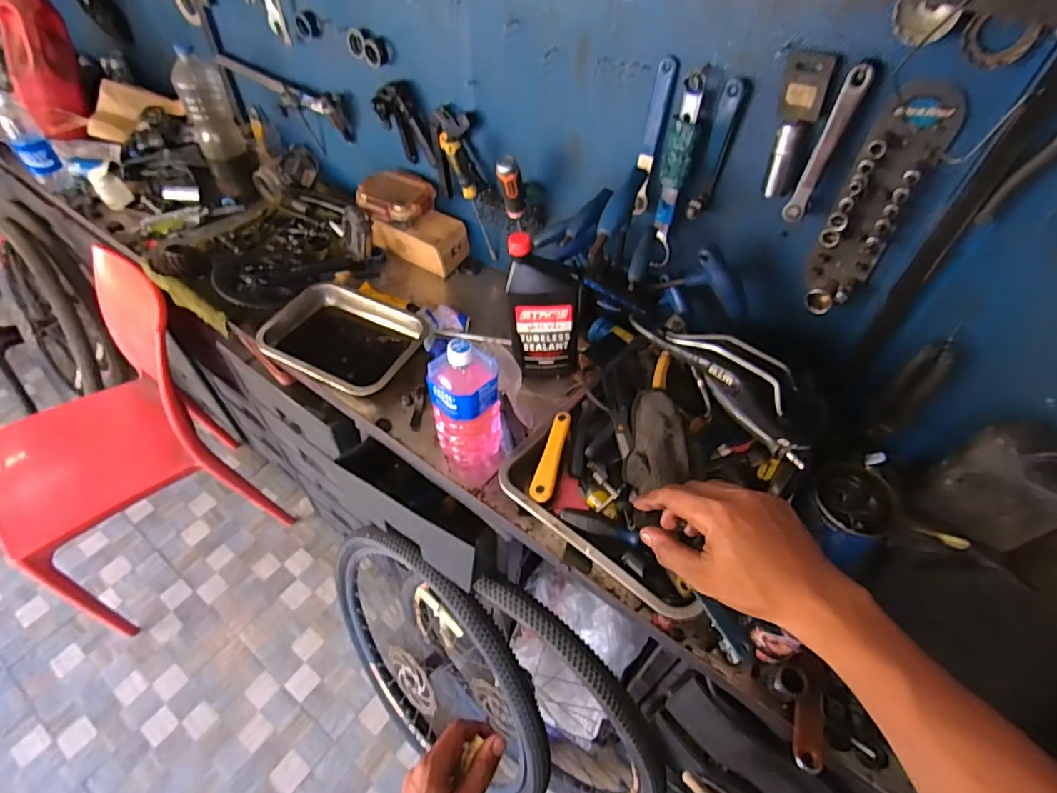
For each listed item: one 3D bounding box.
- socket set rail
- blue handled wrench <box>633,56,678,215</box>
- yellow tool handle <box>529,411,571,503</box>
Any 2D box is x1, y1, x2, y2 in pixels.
[{"bbox_3d":[0.376,-0.204,0.582,0.071,0.244,0.038,25,54,18],"label":"socket set rail"},{"bbox_3d":[0.163,-0.337,0.701,0.025,0.194,0.015,28,48,22],"label":"blue handled wrench"},{"bbox_3d":[0.032,0.078,0.682,0.028,0.011,0.129,8,57,21],"label":"yellow tool handle"}]

